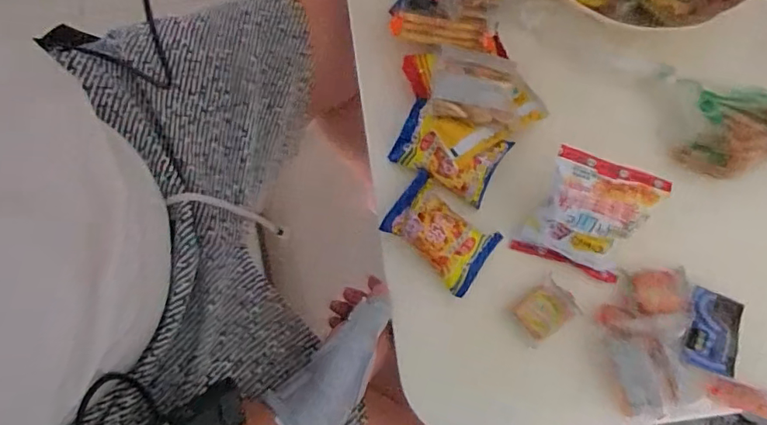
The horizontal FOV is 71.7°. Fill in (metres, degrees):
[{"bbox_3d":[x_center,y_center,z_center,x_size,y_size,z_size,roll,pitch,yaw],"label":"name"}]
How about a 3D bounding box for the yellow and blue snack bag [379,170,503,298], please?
[{"bbox_3d":[0.054,0.019,0.507,0.104,0.037,0.067,41,82,8],"label":"yellow and blue snack bag"}]

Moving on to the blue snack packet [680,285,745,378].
[{"bbox_3d":[0.302,0.109,0.487,0.050,0.016,0.072,19,80,5],"label":"blue snack packet"}]

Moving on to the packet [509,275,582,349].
[{"bbox_3d":[0.150,0.090,0.489,0.056,0.010,0.040,-34,80,-5],"label":"packet"}]

